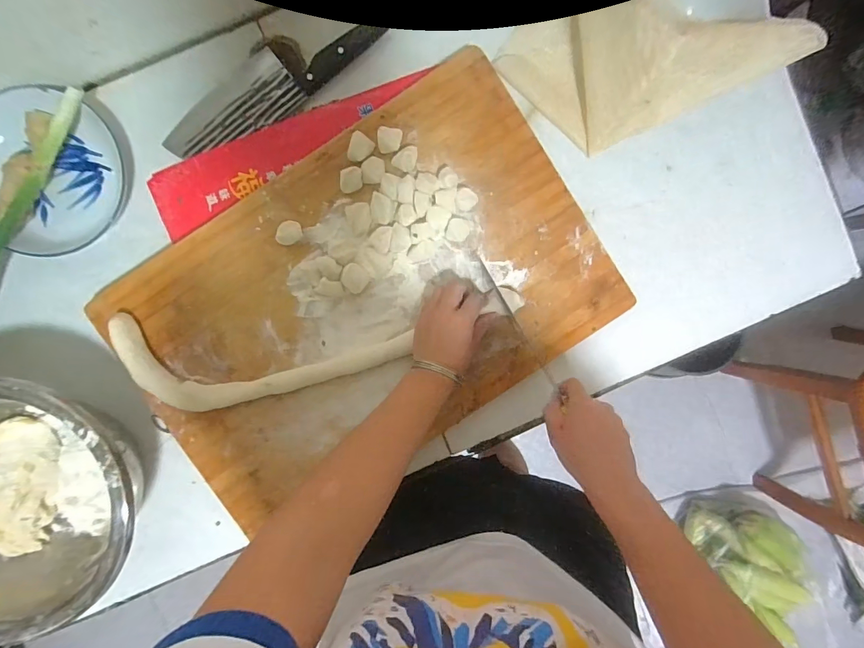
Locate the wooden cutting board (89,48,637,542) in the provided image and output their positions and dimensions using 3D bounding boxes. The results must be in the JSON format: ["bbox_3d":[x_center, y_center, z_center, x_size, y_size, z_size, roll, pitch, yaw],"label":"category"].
[{"bbox_3d":[-0.080,-0.026,0.495,0.551,0.026,0.351,-33,93,0],"label":"wooden cutting board"}]

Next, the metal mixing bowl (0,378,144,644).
[{"bbox_3d":[-0.450,0.192,0.469,0.261,0.108,0.257,0,93,-1],"label":"metal mixing bowl"}]

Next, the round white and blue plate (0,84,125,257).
[{"bbox_3d":[-0.453,-0.174,0.477,0.147,0.029,0.179,26,95,-25],"label":"round white and blue plate"}]

